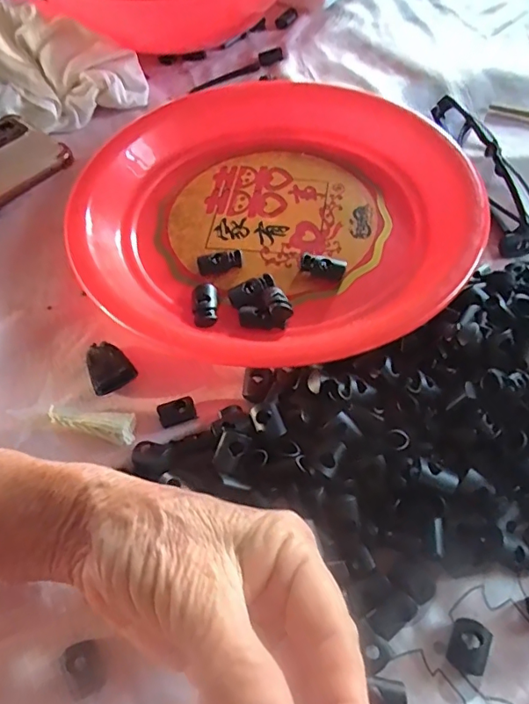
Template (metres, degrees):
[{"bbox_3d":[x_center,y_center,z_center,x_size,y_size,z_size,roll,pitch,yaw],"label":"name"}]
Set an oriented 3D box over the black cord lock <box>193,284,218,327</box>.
[{"bbox_3d":[-0.035,-0.027,0.302,0.014,0.009,0.030,-5,58,-2],"label":"black cord lock"}]

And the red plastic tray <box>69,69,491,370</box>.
[{"bbox_3d":[0.007,-0.096,0.339,0.245,0.034,0.252,-14,59,-8],"label":"red plastic tray"}]

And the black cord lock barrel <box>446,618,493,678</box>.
[{"bbox_3d":[0.088,0.126,0.220,0.015,0.007,0.020,21,61,13],"label":"black cord lock barrel"}]

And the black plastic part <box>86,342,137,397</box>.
[{"bbox_3d":[-0.089,0.008,0.290,0.023,0.013,0.028,-30,62,-17],"label":"black plastic part"}]

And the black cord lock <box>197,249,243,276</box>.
[{"bbox_3d":[-0.027,-0.056,0.319,0.028,0.010,0.012,-5,58,-2],"label":"black cord lock"}]

